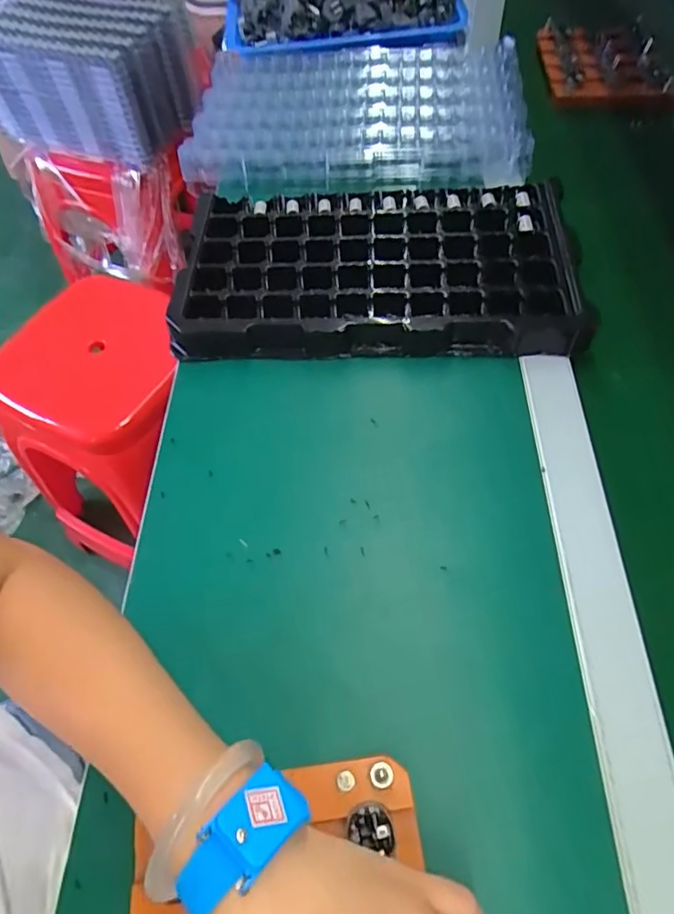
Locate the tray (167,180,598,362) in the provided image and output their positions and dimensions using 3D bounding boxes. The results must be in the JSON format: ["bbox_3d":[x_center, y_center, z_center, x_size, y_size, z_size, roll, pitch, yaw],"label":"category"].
[{"bbox_3d":[0.038,-0.175,0.529,0.345,0.037,0.196,1,57,4],"label":"tray"}]

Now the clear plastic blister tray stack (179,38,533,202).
[{"bbox_3d":[0.021,-0.410,0.662,0.379,0.042,0.285,-2,57,2],"label":"clear plastic blister tray stack"}]

